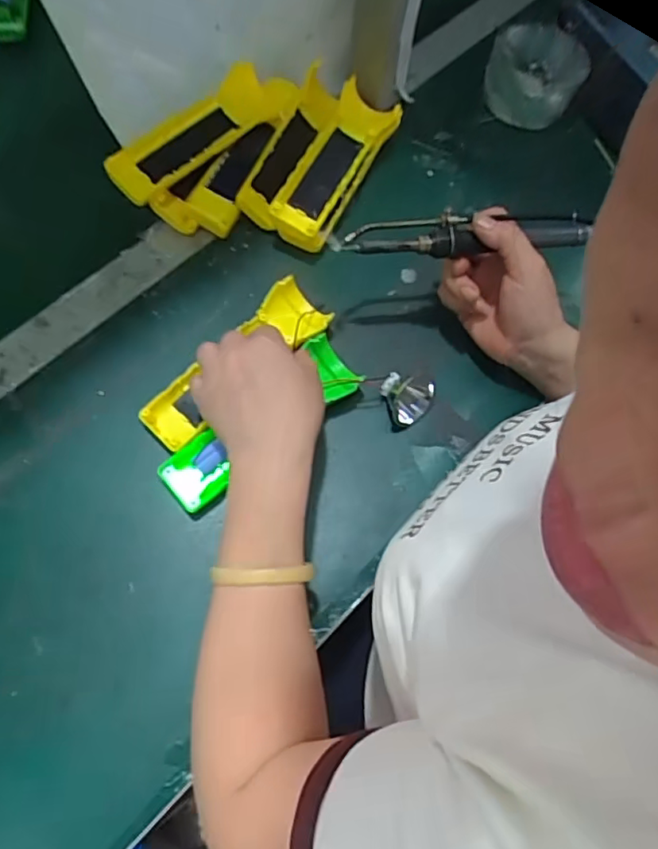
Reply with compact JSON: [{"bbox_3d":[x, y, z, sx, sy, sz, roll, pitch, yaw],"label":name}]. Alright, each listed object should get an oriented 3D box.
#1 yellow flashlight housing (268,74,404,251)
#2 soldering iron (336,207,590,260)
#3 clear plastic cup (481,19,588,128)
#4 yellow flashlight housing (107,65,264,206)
[{"bbox_3d":[0.006,-0.223,0.500,0.052,0.053,0.156,28,71,6],"label":"yellow flashlight housing"},{"bbox_3d":[0.099,-0.139,0.420,0.186,0.016,0.030,-5,69,-5],"label":"soldering iron"},{"bbox_3d":[0.190,-0.323,0.542,0.083,0.063,0.081,1,69,-2],"label":"clear plastic cup"},{"bbox_3d":[-0.112,-0.237,0.467,0.139,0.044,0.039,-38,77,-16],"label":"yellow flashlight housing"}]

